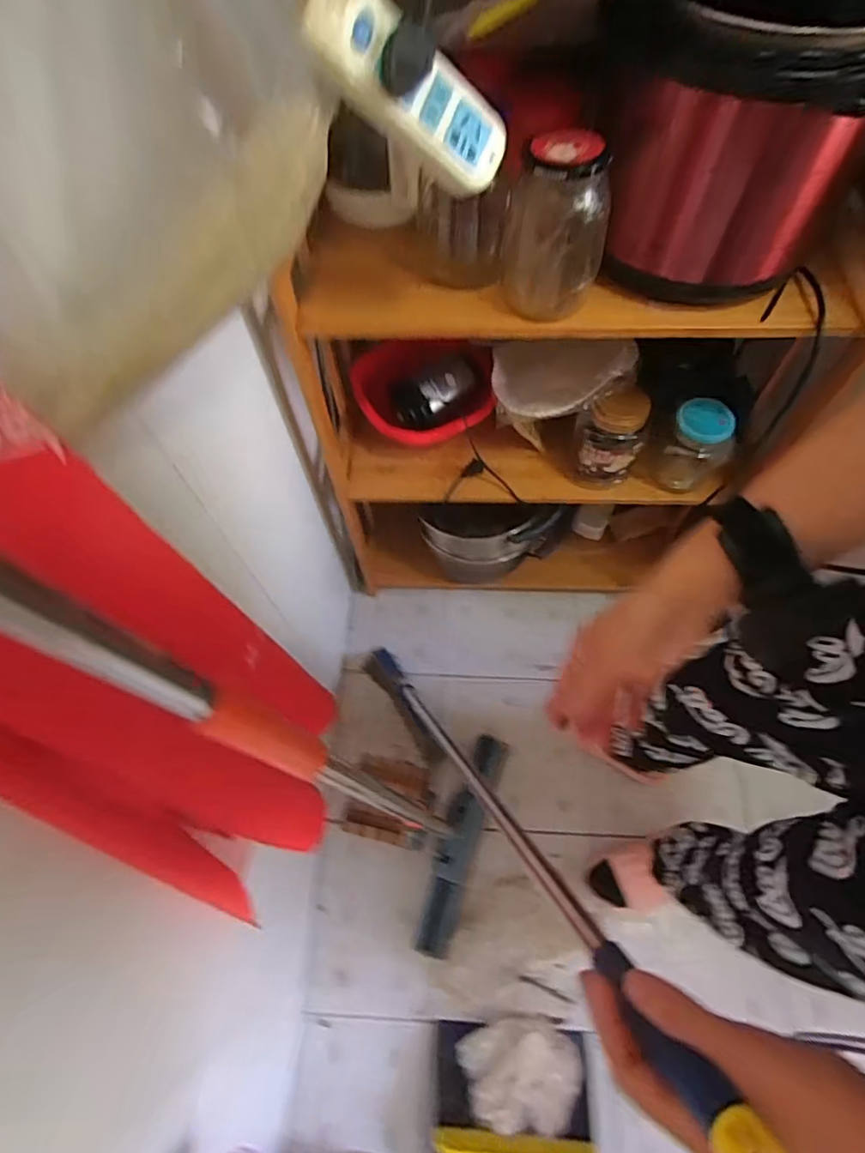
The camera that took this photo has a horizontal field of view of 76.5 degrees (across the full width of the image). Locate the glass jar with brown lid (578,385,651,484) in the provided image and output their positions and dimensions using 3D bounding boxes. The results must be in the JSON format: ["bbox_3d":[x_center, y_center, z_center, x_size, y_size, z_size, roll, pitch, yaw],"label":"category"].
[{"bbox_3d":[0.270,-0.205,0.827,0.087,0.163,0.068,28,68,13],"label":"glass jar with brown lid"}]

